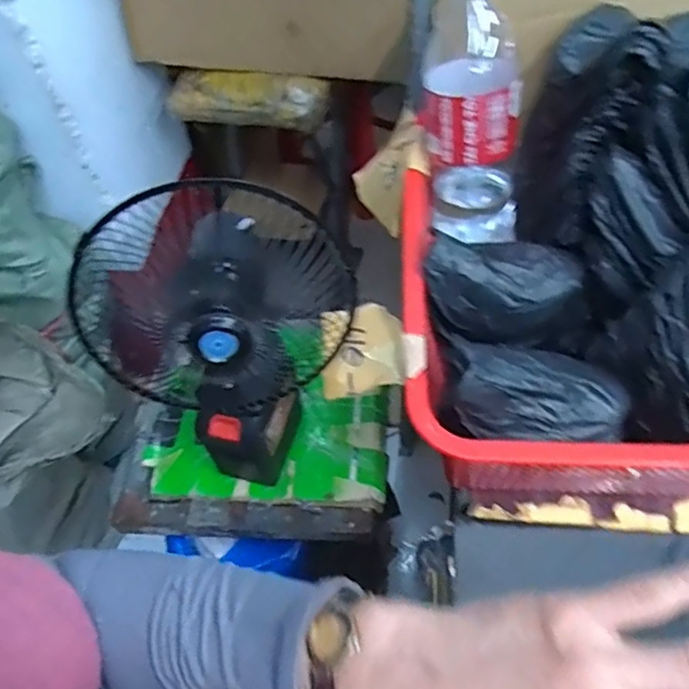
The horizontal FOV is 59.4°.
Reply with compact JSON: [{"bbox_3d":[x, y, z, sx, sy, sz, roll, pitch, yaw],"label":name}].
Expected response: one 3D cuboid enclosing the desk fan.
[{"bbox_3d":[-0.085,0.009,0.550,0.148,0.361,0.184,22,59,20],"label":"desk fan"}]

